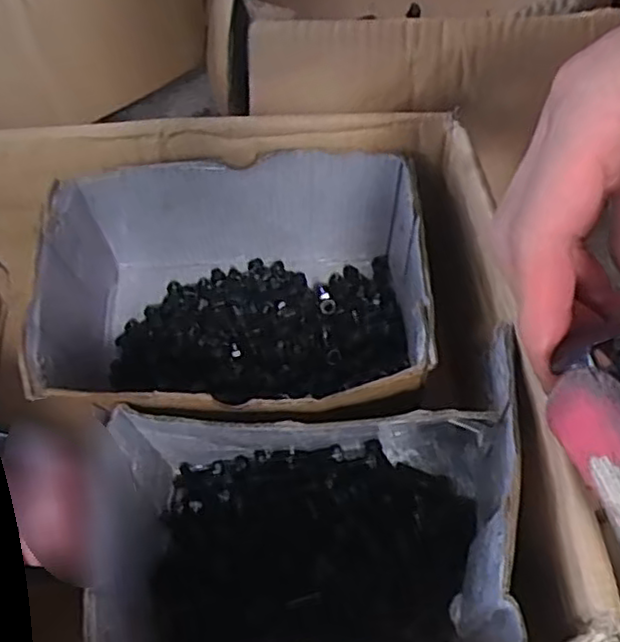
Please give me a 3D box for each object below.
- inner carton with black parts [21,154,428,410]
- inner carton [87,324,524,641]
[{"bbox_3d":[-0.048,-0.007,0.396,0.219,0.099,0.161,-2,56,0],"label":"inner carton with black parts"},{"bbox_3d":[0.003,0.100,0.328,0.192,0.110,0.130,-8,56,-3],"label":"inner carton"}]

